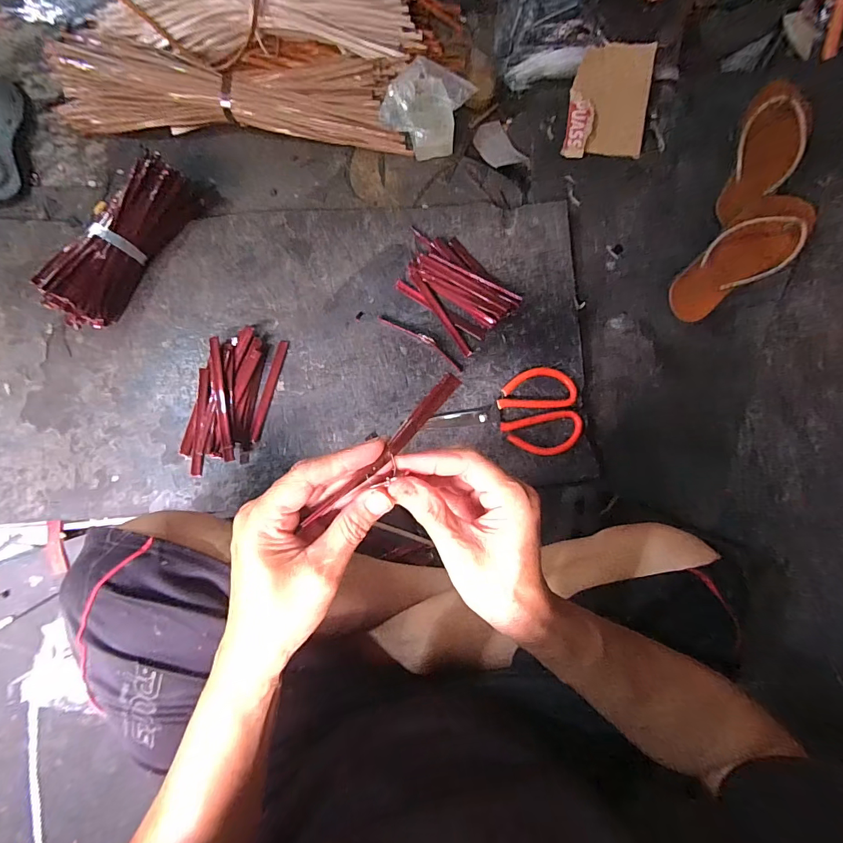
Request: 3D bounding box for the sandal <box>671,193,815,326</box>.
[{"bbox_3d":[0.452,-0.232,0.599,0.212,0.026,0.093,-42,86,10],"label":"sandal"}]

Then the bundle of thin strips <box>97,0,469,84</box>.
[{"bbox_3d":[-0.210,-0.628,0.644,0.564,0.061,0.167,1,83,-2],"label":"bundle of thin strips"}]

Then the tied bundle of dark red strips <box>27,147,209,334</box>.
[{"bbox_3d":[-0.414,-0.254,0.586,0.073,0.065,0.271,32,79,5],"label":"tied bundle of dark red strips"}]

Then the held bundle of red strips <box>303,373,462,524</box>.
[{"bbox_3d":[-0.023,0.019,0.268,0.128,0.011,0.014,-45,87,1],"label":"held bundle of red strips"}]

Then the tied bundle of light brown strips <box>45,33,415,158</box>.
[{"bbox_3d":[-0.289,-0.517,0.649,0.540,0.037,0.145,4,83,-2],"label":"tied bundle of light brown strips"}]

